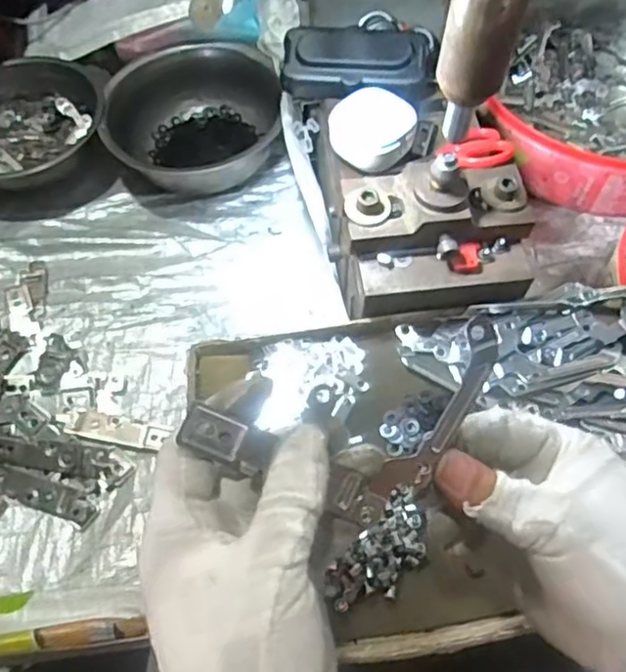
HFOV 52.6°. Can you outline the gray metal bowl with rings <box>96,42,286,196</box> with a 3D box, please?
[{"bbox_3d":[-0.104,-0.195,0.564,0.150,0.065,0.128,-1,62,-1],"label":"gray metal bowl with rings"}]

